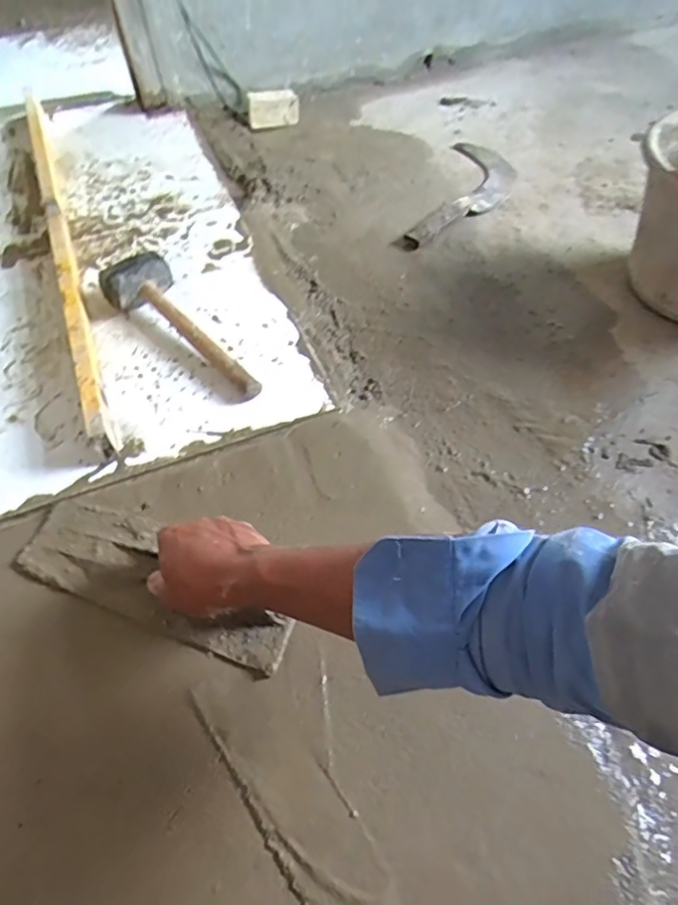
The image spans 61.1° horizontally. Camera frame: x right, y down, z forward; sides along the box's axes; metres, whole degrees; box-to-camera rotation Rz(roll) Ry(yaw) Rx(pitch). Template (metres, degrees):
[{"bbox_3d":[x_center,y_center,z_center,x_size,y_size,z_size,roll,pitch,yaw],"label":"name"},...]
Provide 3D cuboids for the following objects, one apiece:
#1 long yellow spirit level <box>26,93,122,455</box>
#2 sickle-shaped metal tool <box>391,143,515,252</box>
[{"bbox_3d":[-0.428,-0.333,0.879,0.026,0.067,0.868,-18,56,-13],"label":"long yellow spirit level"},{"bbox_3d":[0.225,-0.459,1.024,0.134,0.020,0.358,21,56,14],"label":"sickle-shaped metal tool"}]

